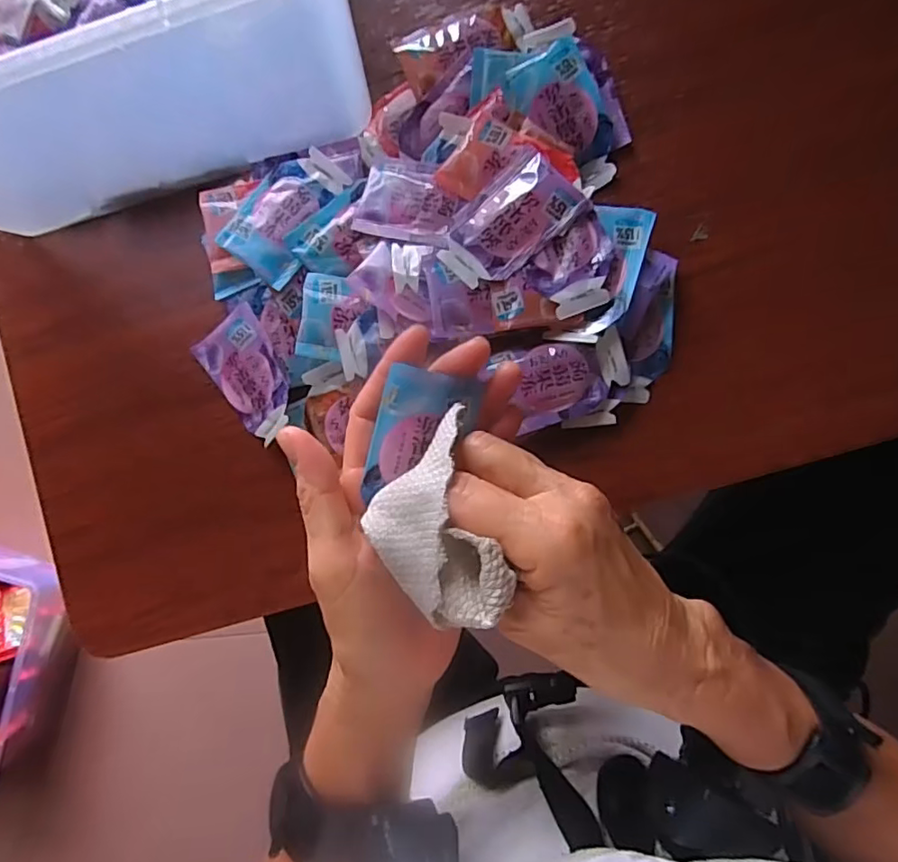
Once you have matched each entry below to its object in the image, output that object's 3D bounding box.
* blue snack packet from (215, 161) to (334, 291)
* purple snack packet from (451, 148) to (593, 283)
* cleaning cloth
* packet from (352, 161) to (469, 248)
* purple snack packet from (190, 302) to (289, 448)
[{"bbox_3d":[-0.098,-0.121,0.325,0.045,0.012,0.066,29,92,7],"label":"blue snack packet"},{"bbox_3d":[0.035,-0.116,0.306,0.071,0.006,0.046,-39,84,5],"label":"purple snack packet"},{"bbox_3d":[-0.006,0.037,0.219,0.045,0.016,0.078,-19,86,6],"label":"cleaning cloth"},{"bbox_3d":[-0.022,-0.130,0.319,0.058,0.009,0.046,15,90,8],"label":"packet"},{"bbox_3d":[-0.118,-0.032,0.335,0.045,0.014,0.073,-34,84,5],"label":"purple snack packet"}]

